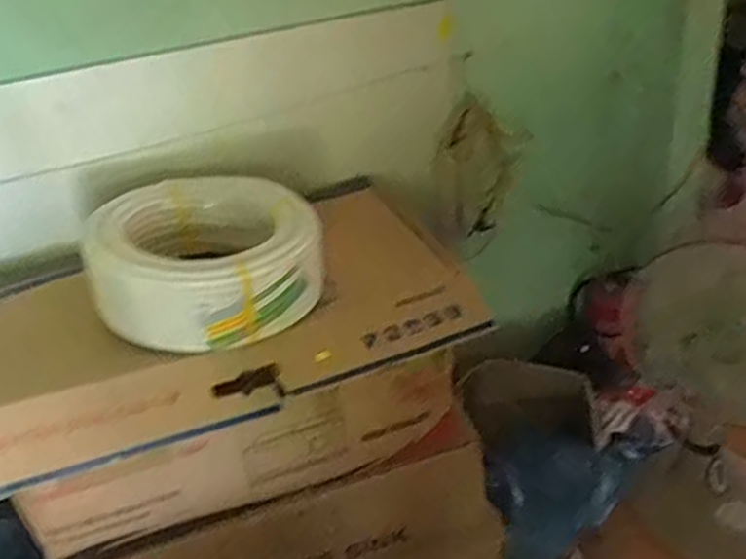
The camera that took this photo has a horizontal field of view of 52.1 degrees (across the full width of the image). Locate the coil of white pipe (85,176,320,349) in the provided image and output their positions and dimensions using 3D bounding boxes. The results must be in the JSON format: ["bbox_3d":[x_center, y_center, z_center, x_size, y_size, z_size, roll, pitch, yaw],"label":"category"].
[{"bbox_3d":[-0.304,-0.052,1.394,0.391,0.155,0.407,-5,32,3],"label":"coil of white pipe"}]

